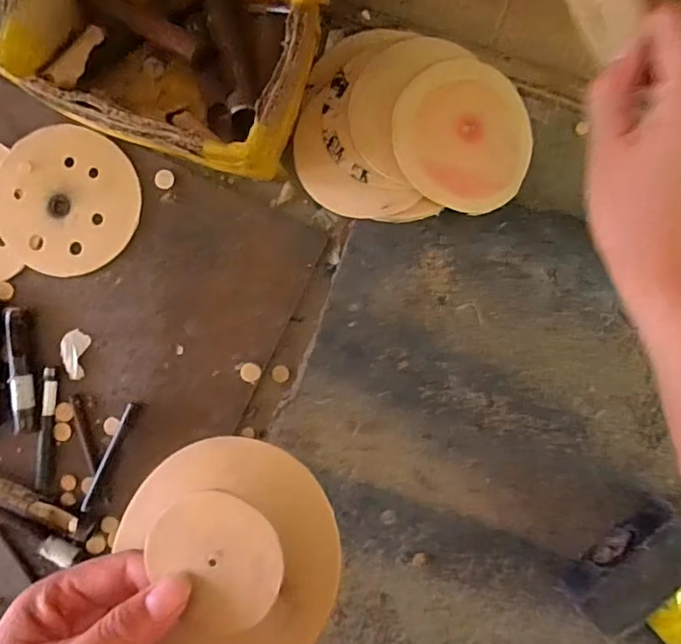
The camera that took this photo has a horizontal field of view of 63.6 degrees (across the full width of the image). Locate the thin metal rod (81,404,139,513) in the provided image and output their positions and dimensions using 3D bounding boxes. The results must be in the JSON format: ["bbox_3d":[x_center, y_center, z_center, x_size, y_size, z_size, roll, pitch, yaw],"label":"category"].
[{"bbox_3d":[-0.169,0.100,0.401,0.009,0.008,0.086,25,92,2],"label":"thin metal rod"}]

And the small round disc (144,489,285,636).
[{"bbox_3d":[-0.051,0.097,0.227,0.050,0.010,0.057,-39,89,2],"label":"small round disc"}]

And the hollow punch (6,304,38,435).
[{"bbox_3d":[-0.232,0.035,0.400,0.015,0.014,0.090,-4,91,2],"label":"hollow punch"}]

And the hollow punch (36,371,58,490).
[{"bbox_3d":[-0.216,0.078,0.402,0.010,0.009,0.088,7,91,2],"label":"hollow punch"}]

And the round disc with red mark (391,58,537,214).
[{"bbox_3d":[0.086,-0.129,0.382,0.100,0.006,0.100,0,88,-12],"label":"round disc with red mark"}]

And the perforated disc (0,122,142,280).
[{"bbox_3d":[-0.201,-0.088,0.401,0.105,0.006,0.103,0,91,2],"label":"perforated disc"}]

